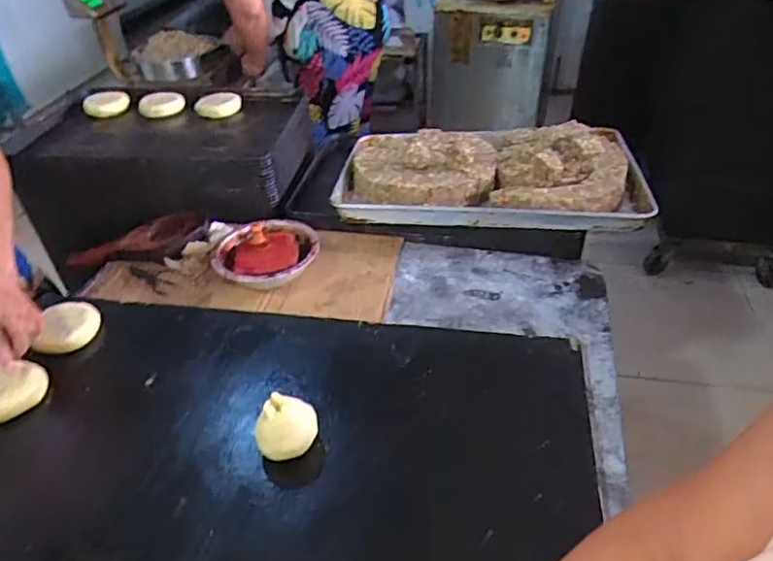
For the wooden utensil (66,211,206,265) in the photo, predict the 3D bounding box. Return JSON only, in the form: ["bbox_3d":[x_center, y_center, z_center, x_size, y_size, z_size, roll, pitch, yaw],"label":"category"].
[{"bbox_3d":[-0.478,-0.080,1.125,0.270,0.034,0.067,-16,36,8],"label":"wooden utensil"}]

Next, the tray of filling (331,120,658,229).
[{"bbox_3d":[0.206,-0.235,1.200,0.578,0.107,0.338,3,38,6],"label":"tray of filling"}]

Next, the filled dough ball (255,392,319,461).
[{"bbox_3d":[-0.125,0.187,0.743,0.073,0.064,0.064,-1,38,0],"label":"filled dough ball"}]

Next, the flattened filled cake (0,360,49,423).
[{"bbox_3d":[-0.536,0.158,0.825,0.102,0.031,0.089,-11,39,-12],"label":"flattened filled cake"}]

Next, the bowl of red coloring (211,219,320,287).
[{"bbox_3d":[-0.214,-0.042,1.061,0.186,0.054,0.165,-5,38,-8],"label":"bowl of red coloring"}]

